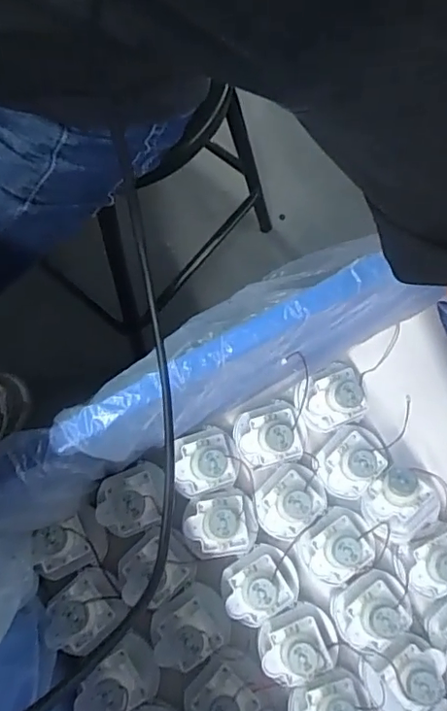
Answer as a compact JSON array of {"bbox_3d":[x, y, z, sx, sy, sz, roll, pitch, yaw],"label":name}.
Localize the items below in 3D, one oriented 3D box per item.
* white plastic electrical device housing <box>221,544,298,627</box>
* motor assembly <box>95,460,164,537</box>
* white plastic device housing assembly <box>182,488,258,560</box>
[{"bbox_3d":[0.034,0.205,0.476,0.068,0.053,0.055,-32,79,-9],"label":"white plastic electrical device housing"},{"bbox_3d":[-0.082,0.129,0.483,0.066,0.039,0.059,-21,78,-7],"label":"motor assembly"},{"bbox_3d":[-0.003,0.152,0.486,0.066,0.041,0.056,-14,77,-5],"label":"white plastic device housing assembly"}]

